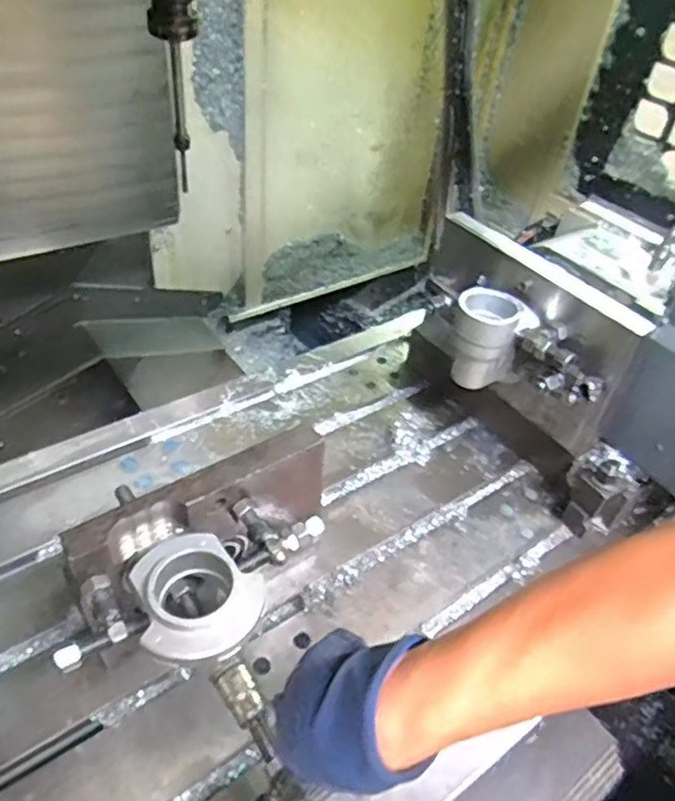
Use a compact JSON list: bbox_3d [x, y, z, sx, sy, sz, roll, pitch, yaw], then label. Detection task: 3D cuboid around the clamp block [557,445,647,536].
[{"bbox_3d":[0.345,0.119,0.823,0.086,0.110,0.073,29,46,22],"label":"clamp block"}]

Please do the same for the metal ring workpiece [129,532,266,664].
[{"bbox_3d":[-0.120,0.160,0.515,0.107,0.020,0.100,4,42,-4],"label":"metal ring workpiece"}]

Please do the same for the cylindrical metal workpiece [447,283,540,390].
[{"bbox_3d":[0.185,-0.069,0.774,0.092,0.115,0.062,20,44,14],"label":"cylindrical metal workpiece"}]

